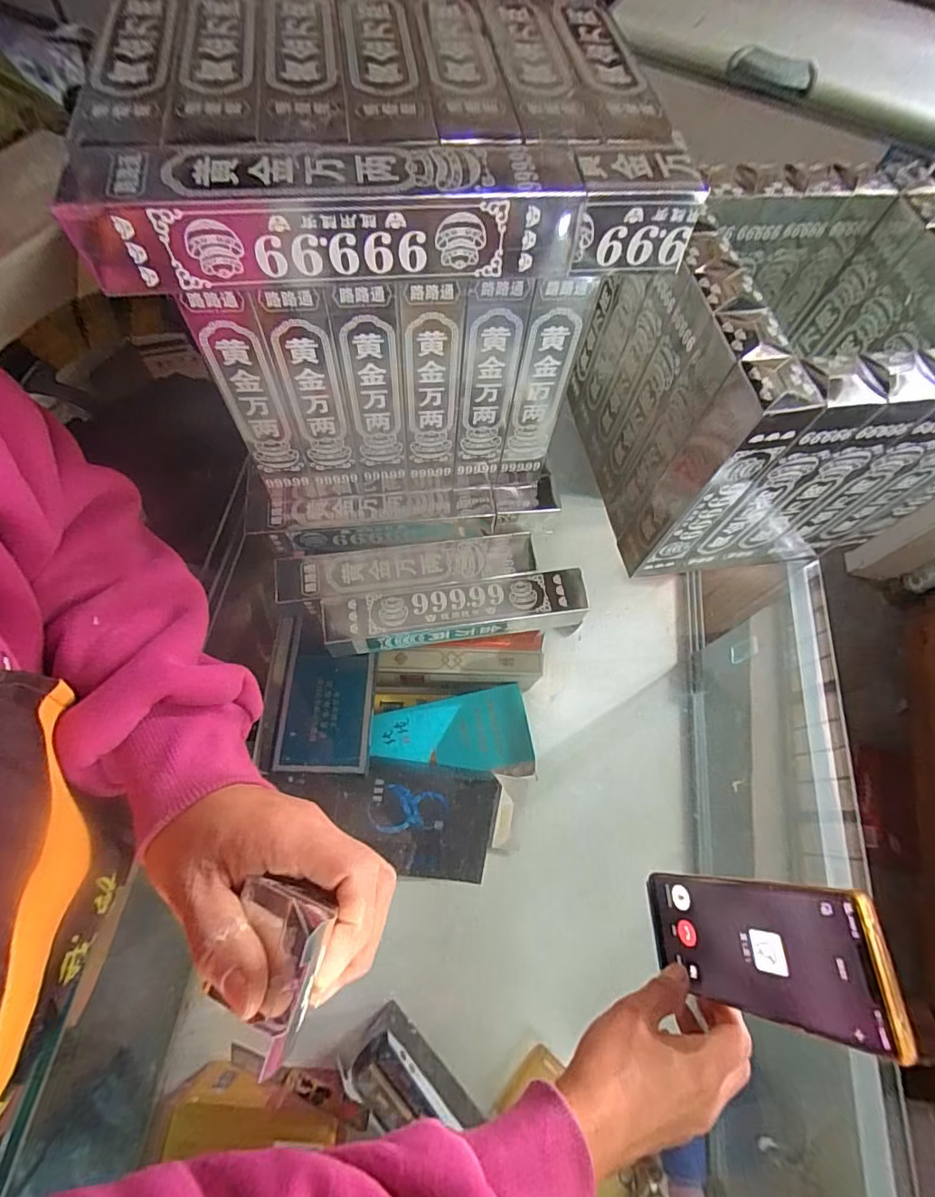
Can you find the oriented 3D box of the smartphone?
[{"bbox_3d":[0.177,0.218,0.323,0.010,0.157,0.074,16,64,-24],"label":"smartphone"}]

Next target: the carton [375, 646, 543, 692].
[{"bbox_3d":[-0.011,0.092,0.654,0.199,0.092,0.035,3,67,-2],"label":"carton"}]

